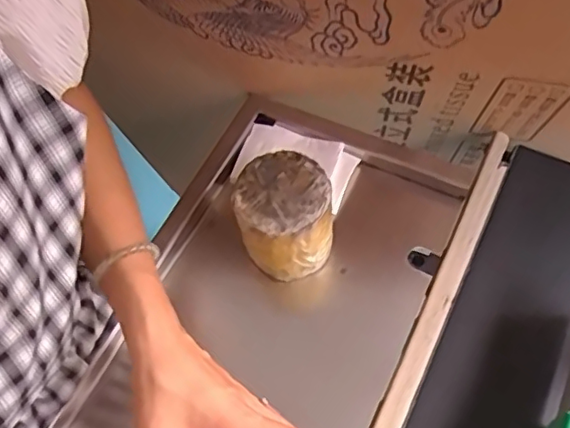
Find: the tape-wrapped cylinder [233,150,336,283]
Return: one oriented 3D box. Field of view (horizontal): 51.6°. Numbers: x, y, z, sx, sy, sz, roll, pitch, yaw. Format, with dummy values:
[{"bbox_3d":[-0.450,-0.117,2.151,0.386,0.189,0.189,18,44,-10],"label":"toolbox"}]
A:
[{"bbox_3d":[0.000,0.003,0.516,0.077,0.091,0.077,-1,62,2],"label":"tape-wrapped cylinder"}]

